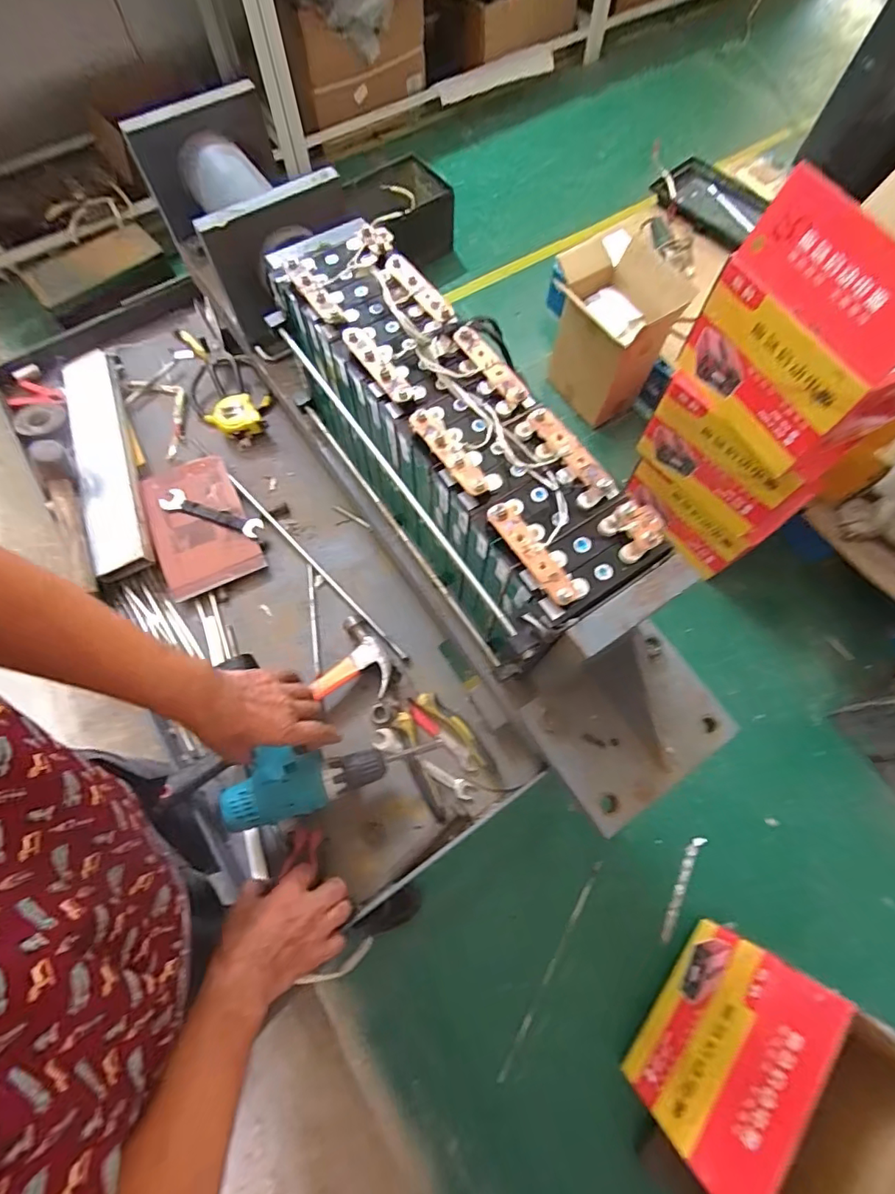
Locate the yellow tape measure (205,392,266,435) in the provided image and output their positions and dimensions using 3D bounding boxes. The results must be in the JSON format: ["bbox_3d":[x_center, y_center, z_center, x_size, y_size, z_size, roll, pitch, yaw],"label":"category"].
[{"bbox_3d":[-0.348,-0.289,0.820,0.091,0.034,0.066,-19,71,-7],"label":"yellow tape measure"}]

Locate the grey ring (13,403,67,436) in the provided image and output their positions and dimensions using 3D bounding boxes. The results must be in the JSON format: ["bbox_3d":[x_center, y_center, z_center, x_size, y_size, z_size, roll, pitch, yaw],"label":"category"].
[{"bbox_3d":[-0.665,-0.288,0.825,0.077,0.012,0.071,0,70,0],"label":"grey ring"}]

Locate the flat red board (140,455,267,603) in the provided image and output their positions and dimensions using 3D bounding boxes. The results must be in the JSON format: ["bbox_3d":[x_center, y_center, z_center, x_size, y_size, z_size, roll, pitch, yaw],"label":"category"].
[{"bbox_3d":[-0.375,-0.108,0.764,0.137,0.029,0.205,-25,72,-9],"label":"flat red board"}]

